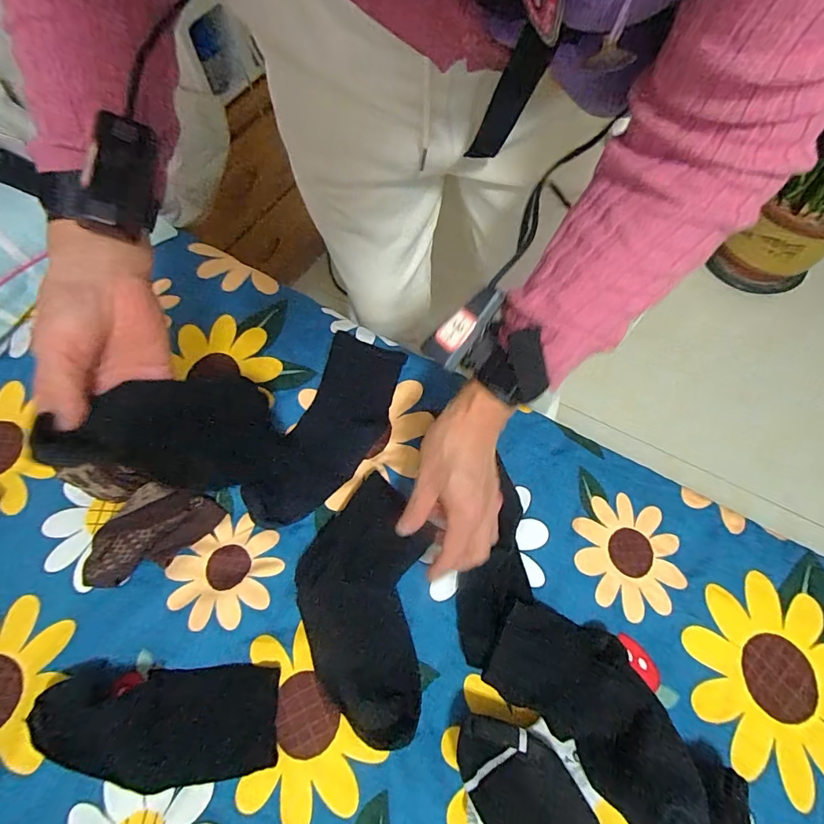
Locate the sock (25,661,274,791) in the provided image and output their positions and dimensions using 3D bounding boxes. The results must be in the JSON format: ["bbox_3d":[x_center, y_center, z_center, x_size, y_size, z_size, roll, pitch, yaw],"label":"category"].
[{"bbox_3d":[-0.212,0.261,0.372,0.194,0.013,0.086,0,67,1],"label":"sock"}]

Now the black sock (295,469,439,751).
[{"bbox_3d":[-0.047,0.165,0.408,0.118,0.015,0.212,5,67,3],"label":"black sock"}]

